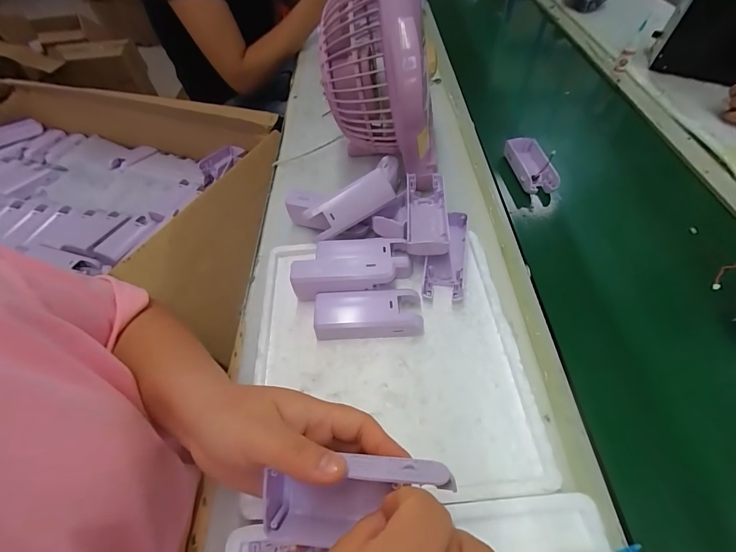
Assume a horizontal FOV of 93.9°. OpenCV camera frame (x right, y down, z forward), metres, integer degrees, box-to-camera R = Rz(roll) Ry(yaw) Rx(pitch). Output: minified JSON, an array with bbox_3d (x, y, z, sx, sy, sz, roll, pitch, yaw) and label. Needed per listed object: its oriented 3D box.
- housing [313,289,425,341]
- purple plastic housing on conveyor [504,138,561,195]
[{"bbox_3d":[0.000,0.039,0.354,0.106,0.029,0.045,-2,55,-1],"label":"housing"},{"bbox_3d":[0.251,-0.170,0.526,0.056,0.028,0.111,-7,55,-4],"label":"purple plastic housing on conveyor"}]

